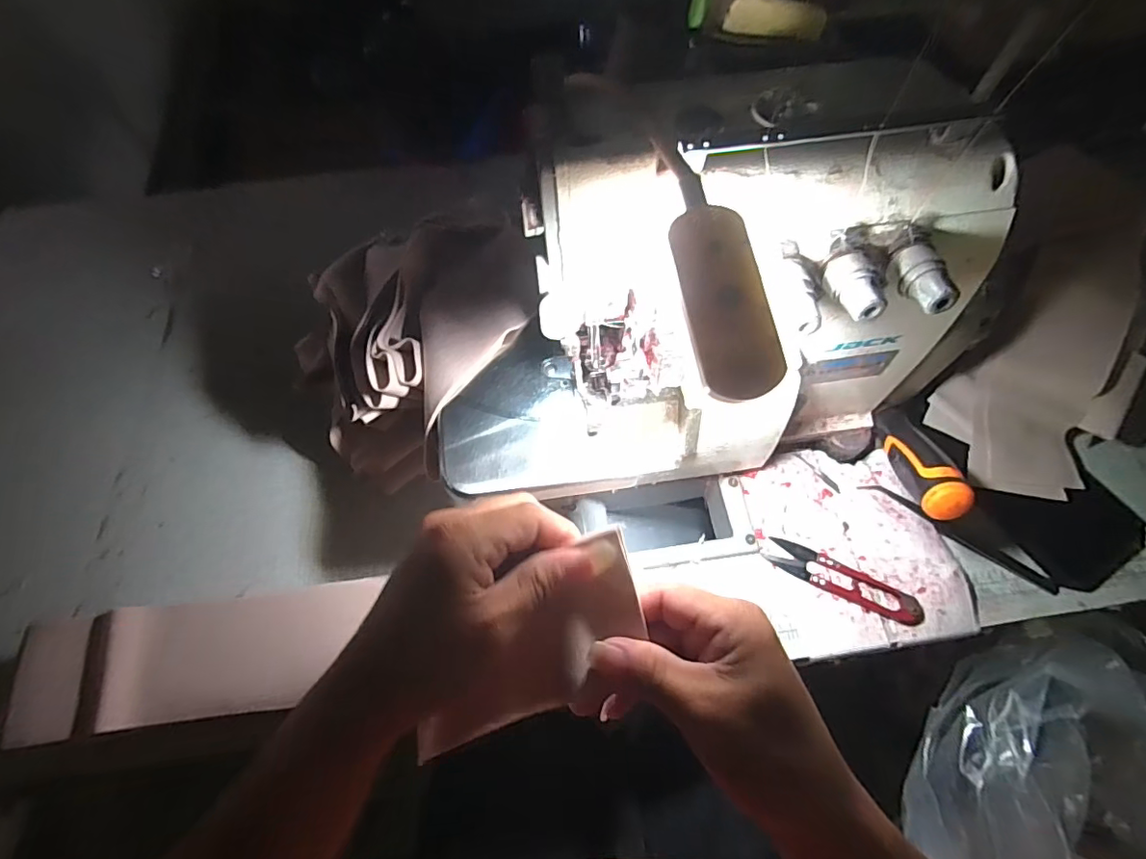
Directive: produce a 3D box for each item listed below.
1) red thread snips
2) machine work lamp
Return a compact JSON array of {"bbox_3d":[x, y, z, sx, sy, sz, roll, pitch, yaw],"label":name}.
[{"bbox_3d":[0.191,0.106,0.378,0.107,0.005,0.023,23,67,13],"label":"red thread snips"},{"bbox_3d":[0.056,-0.065,0.212,0.030,0.014,0.106,-14,84,-4],"label":"machine work lamp"}]

